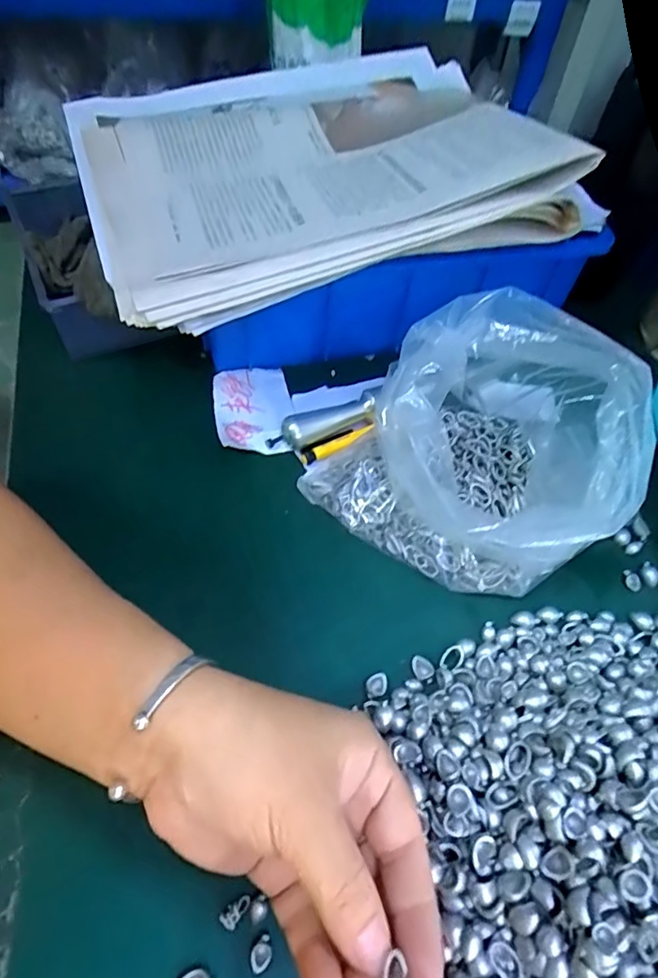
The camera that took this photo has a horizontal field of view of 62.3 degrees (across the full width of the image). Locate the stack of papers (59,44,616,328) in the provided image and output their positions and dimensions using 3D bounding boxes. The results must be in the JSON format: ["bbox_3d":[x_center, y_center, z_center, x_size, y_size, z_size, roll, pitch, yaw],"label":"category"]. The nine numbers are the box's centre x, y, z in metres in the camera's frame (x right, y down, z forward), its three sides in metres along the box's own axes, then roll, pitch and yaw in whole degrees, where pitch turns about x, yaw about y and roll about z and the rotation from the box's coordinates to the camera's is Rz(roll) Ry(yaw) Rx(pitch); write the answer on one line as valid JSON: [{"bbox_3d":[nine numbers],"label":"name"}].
[{"bbox_3d":[-0.008,-0.228,0.356,0.300,0.047,0.256,-15,58,-14],"label":"stack of papers"}]

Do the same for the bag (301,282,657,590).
[{"bbox_3d":[0.091,-0.025,0.304,0.159,0.087,0.142,36,61,18],"label":"bag"}]

